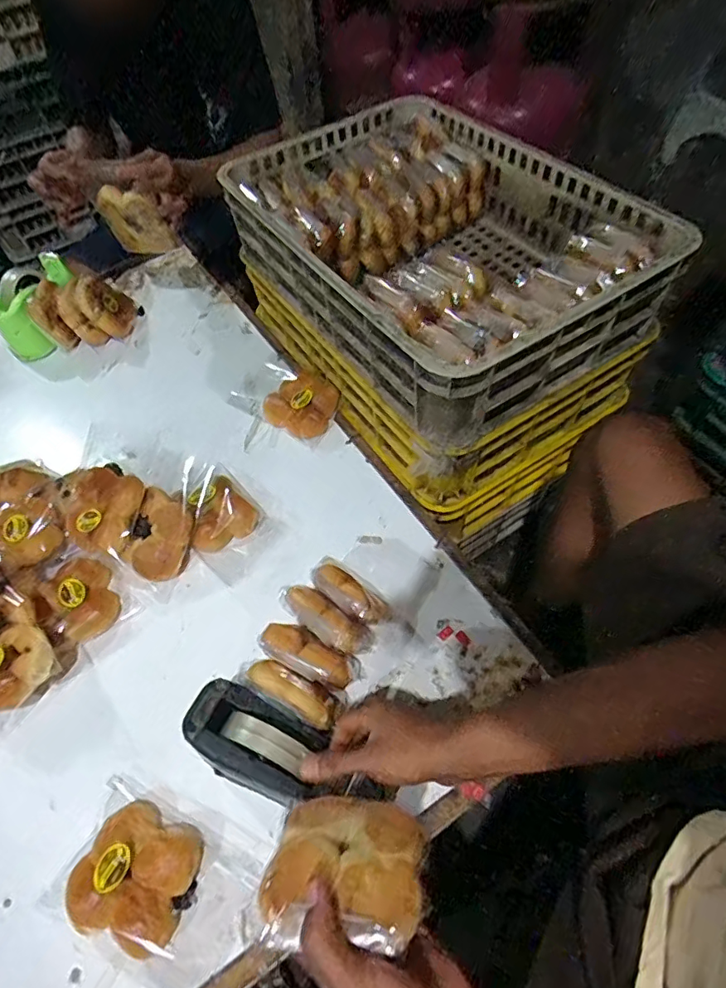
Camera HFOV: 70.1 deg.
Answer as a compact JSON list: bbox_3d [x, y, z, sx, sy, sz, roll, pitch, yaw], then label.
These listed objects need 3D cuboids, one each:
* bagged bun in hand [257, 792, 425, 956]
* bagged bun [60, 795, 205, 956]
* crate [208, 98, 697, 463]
[{"bbox_3d":[-0.011,0.261,0.359,0.104,0.038,0.106,3,17,5],"label":"bagged bun in hand"},{"bbox_3d":[-0.226,0.379,0.515,0.115,0.046,0.106,18,60,16],"label":"bagged bun"},{"bbox_3d":[0.097,-0.371,0.783,0.401,0.150,0.603,-32,60,-15],"label":"crate"}]

